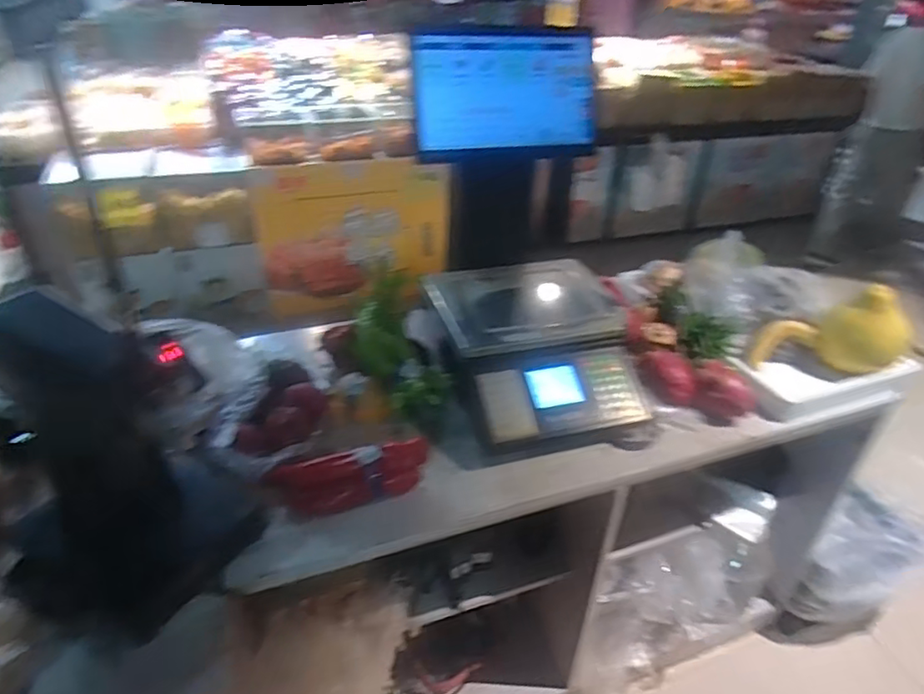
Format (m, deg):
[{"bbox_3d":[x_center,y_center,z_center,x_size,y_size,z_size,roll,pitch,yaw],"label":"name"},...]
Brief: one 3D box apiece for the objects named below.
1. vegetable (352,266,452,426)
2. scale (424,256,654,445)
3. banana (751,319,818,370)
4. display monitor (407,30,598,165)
[{"bbox_3d":[-0.134,-0.005,1.157,0.149,0.098,0.306,-13,64,-21],"label":"vegetable"},{"bbox_3d":[0.141,-0.014,1.165,0.352,0.150,0.414,-10,36,-17],"label":"scale"},{"bbox_3d":[0.657,-0.016,1.241,0.155,0.050,0.063,-25,35,7],"label":"banana"},{"bbox_3d":[0.087,-0.470,1.122,0.360,0.217,0.032,-8,18,-18],"label":"display monitor"}]

